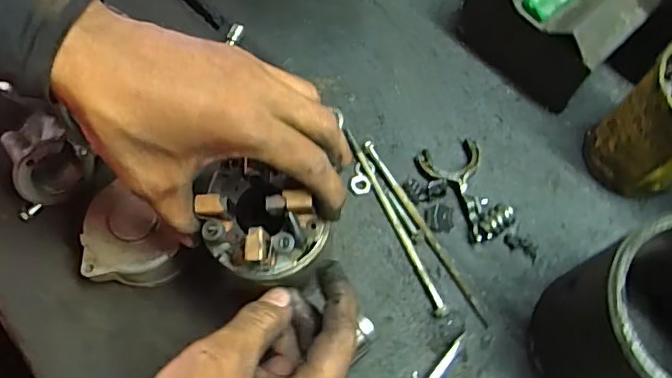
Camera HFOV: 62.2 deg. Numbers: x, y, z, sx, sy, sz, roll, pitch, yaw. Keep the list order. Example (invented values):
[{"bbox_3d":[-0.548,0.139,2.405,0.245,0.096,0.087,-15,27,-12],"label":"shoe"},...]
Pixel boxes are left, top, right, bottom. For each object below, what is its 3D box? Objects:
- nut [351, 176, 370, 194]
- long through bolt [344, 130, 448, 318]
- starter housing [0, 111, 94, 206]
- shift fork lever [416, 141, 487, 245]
[{"bbox_3d":[0.019,-0.004,0.444,0.015,0.004,0.015,1,66,-2],"label":"nut"},{"bbox_3d":[0.045,0.023,0.432,0.009,0.008,0.161,-22,69,-11],"label":"long through bolt"},{"bbox_3d":[-0.222,-0.023,0.426,0.052,0.055,0.055,-1,67,1],"label":"starter housing"},{"bbox_3d":[0.099,0.002,0.437,0.050,0.013,0.082,-13,68,-8],"label":"shift fork lever"}]

